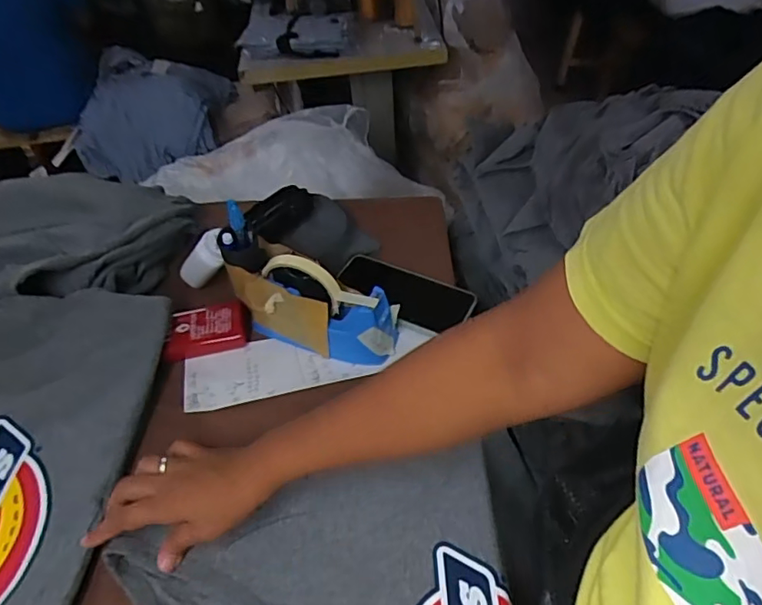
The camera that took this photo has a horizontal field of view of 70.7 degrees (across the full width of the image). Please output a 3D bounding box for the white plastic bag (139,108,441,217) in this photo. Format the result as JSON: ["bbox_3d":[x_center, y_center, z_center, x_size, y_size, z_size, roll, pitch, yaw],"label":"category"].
[{"bbox_3d":[-0.147,-0.246,0.944,0.488,0.089,0.249,-6,47,-1],"label":"white plastic bag"}]

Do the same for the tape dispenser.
[{"bbox_3d":[-0.077,0.003,0.574,0.184,0.098,0.060,9,49,13],"label":"tape dispenser"}]

